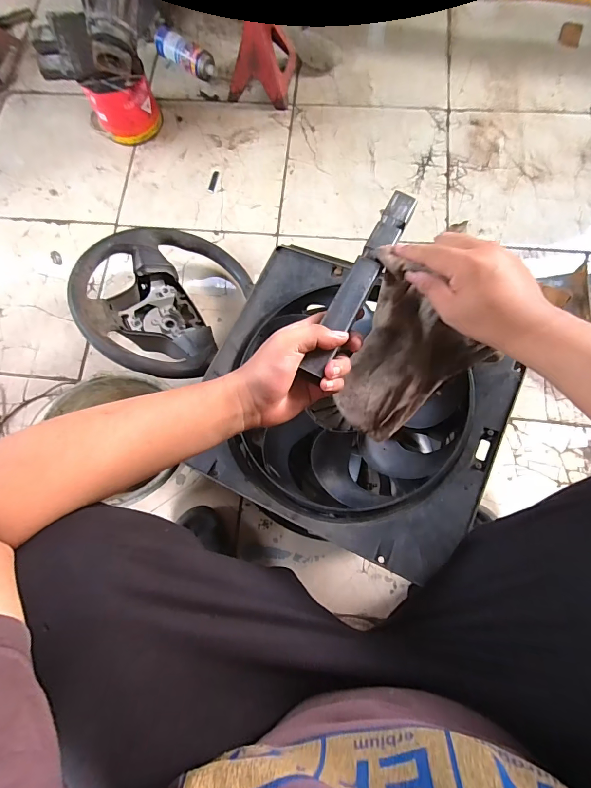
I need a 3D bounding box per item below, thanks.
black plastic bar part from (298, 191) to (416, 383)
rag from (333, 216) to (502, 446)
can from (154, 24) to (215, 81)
[{"bbox_3d":[0.070,-0.120,0.408,0.031,0.023,0.239,27,75,5],"label":"black plastic bar part"},{"bbox_3d":[0.121,-0.033,0.469,0.153,0.162,0.149,38,84,6],"label":"rag"},{"bbox_3d":[-0.299,-0.905,1.005,0.180,0.052,0.059,33,81,8],"label":"can"}]

